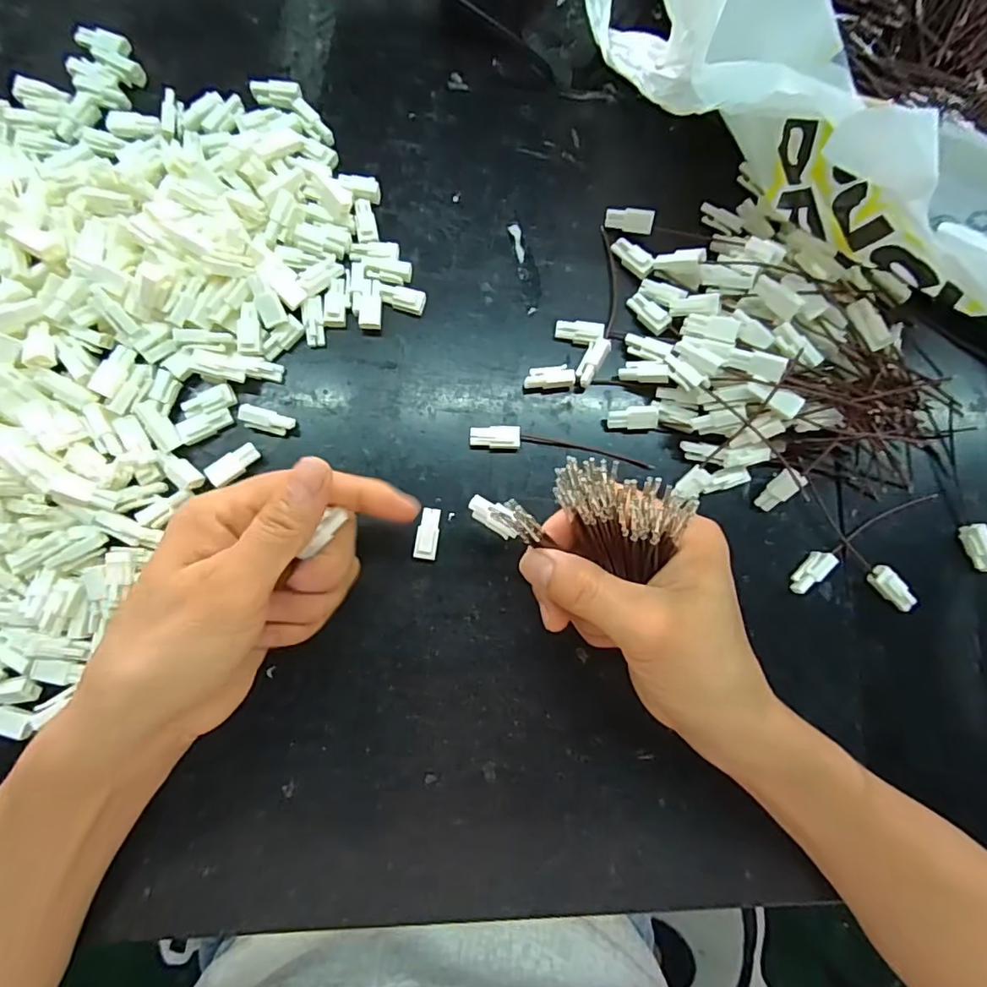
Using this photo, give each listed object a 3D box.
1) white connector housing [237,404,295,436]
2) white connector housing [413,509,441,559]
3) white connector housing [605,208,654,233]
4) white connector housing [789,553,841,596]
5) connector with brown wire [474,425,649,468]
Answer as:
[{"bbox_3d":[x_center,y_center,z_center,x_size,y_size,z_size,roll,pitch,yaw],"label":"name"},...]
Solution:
[{"bbox_3d":[-0.112,-0.036,0.270,0.024,0.009,0.011,13,81,-2],"label":"white connector housing"},{"bbox_3d":[-0.032,0.020,0.271,0.011,0.009,0.025,9,81,-2],"label":"white connector housing"},{"bbox_3d":[0.073,-0.148,0.295,0.025,0.006,0.010,12,81,12],"label":"white connector housing"},{"bbox_3d":[0.163,0.040,0.279,0.010,0.009,0.026,44,97,3],"label":"white connector housing"},{"bbox_3d":[0.036,-0.024,0.281,0.095,0.009,0.012,8,81,-2],"label":"connector with brown wire"}]

